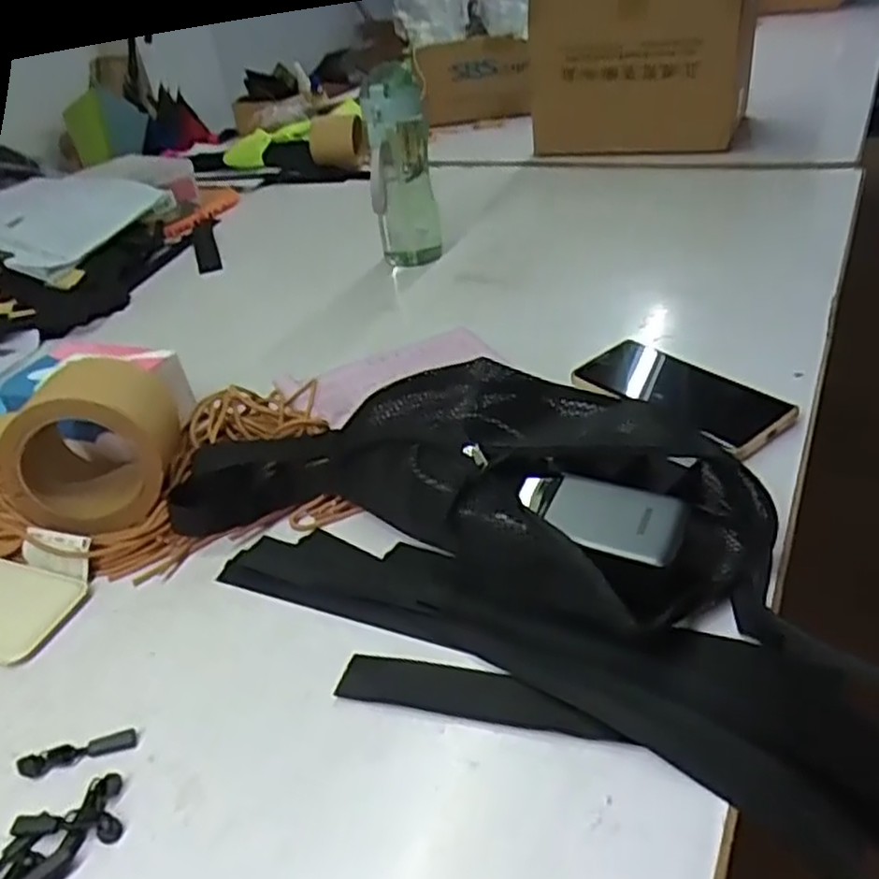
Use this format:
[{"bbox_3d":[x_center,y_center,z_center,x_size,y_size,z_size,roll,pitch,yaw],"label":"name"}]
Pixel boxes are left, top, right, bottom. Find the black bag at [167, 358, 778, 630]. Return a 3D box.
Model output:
[{"bbox_3d":[0.020,0.017,0.496,0.365,0.067,0.189,9,39,21],"label":"black bag"}]

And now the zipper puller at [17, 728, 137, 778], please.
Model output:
[{"bbox_3d":[-0.191,0.166,0.390,0.058,0.007,0.014,-15,37,-10],"label":"zipper puller"}]

